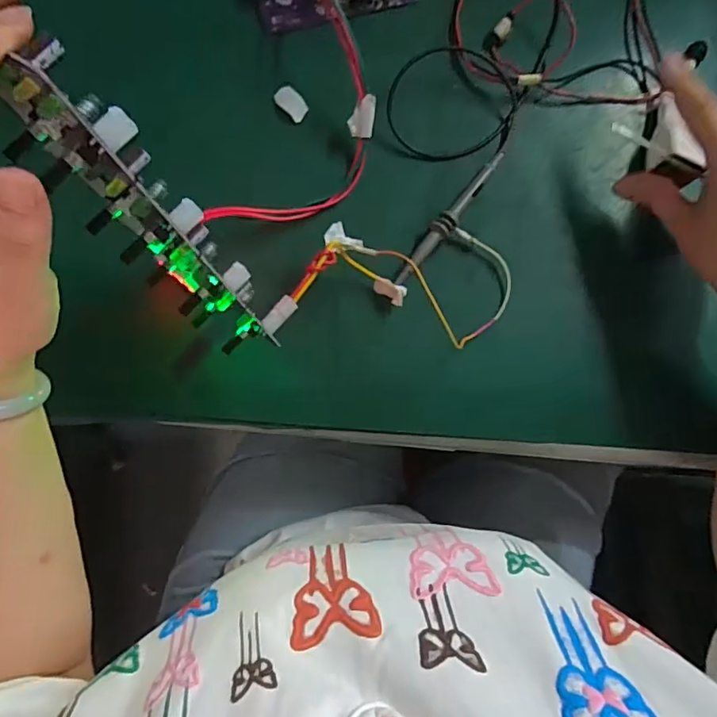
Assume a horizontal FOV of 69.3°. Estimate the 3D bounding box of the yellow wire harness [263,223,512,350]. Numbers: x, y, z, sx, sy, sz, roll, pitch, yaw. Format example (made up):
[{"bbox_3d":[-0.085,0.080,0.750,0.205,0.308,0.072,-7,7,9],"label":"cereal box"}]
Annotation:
[{"bbox_3d":[0.022,-0.049,0.358,0.180,0.041,0.083,-2,82,-27],"label":"yellow wire harness"}]

